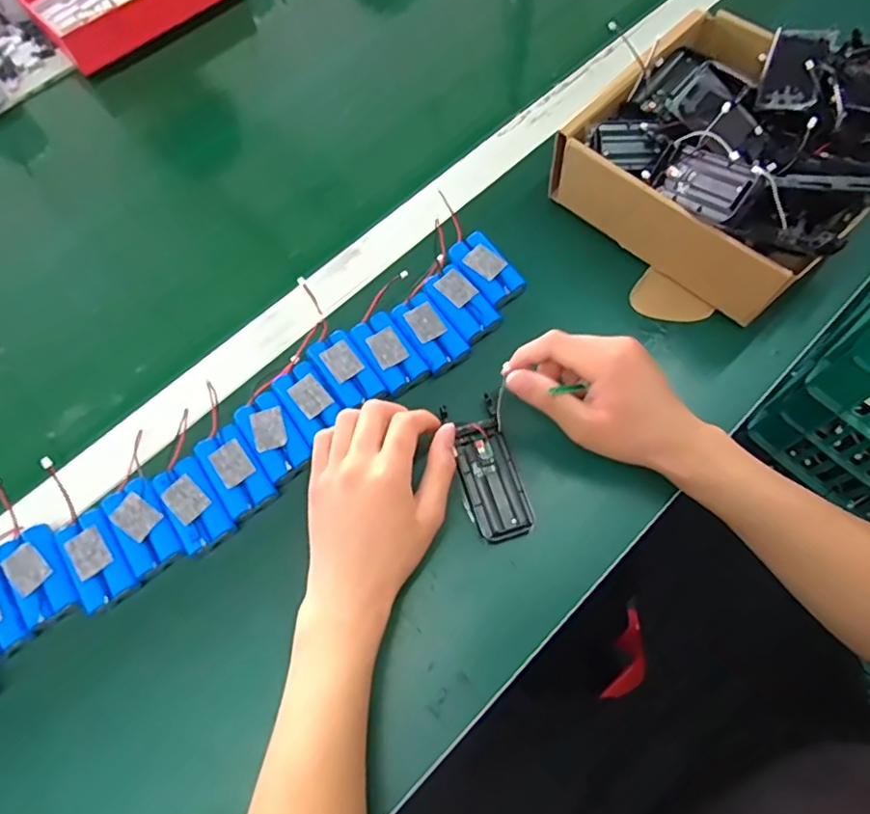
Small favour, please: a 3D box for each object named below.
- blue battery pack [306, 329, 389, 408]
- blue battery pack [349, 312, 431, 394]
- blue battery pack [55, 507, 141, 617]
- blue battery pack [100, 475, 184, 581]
[{"bbox_3d":[-0.069,-0.028,0.440,0.033,0.019,0.067,-34,73,-11],"label":"blue battery pack"},{"bbox_3d":[-0.037,-0.043,0.444,0.035,0.017,0.068,-33,73,-10],"label":"blue battery pack"},{"bbox_3d":[-0.236,0.106,0.390,0.036,0.018,0.067,-32,73,-10],"label":"blue battery pack"},{"bbox_3d":[-0.208,0.084,0.398,0.036,0.015,0.066,-36,74,-11],"label":"blue battery pack"}]

